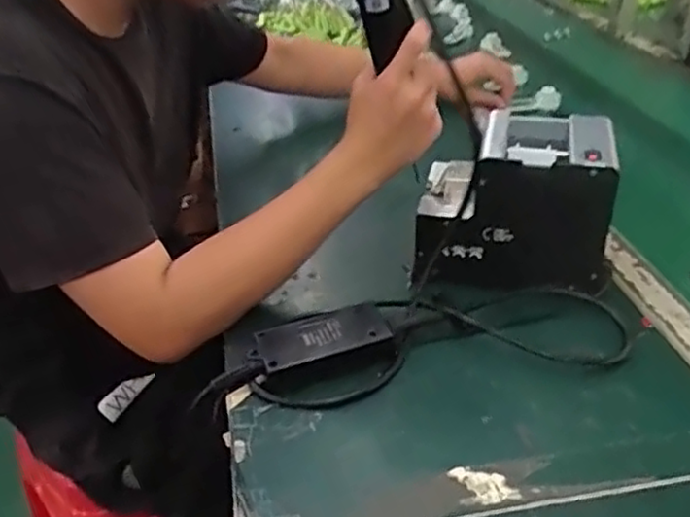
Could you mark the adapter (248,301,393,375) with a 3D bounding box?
[{"bbox_3d":[-0.022,0.074,0.621,0.117,0.034,0.052,-13,34,-17],"label":"adapter"}]

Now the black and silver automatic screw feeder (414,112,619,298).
[{"bbox_3d":[0.165,-0.055,0.715,0.173,0.144,0.148,3,32,8],"label":"black and silver automatic screw feeder"}]

